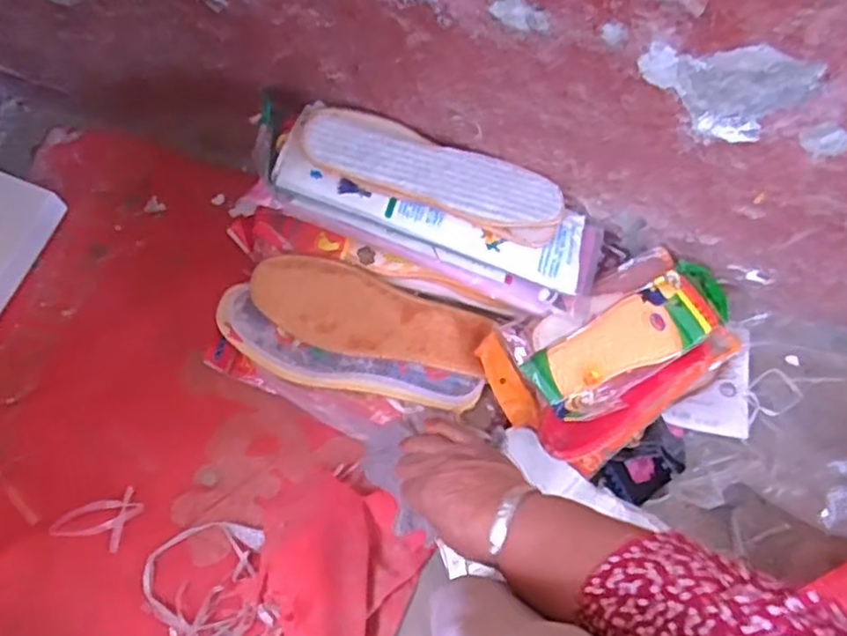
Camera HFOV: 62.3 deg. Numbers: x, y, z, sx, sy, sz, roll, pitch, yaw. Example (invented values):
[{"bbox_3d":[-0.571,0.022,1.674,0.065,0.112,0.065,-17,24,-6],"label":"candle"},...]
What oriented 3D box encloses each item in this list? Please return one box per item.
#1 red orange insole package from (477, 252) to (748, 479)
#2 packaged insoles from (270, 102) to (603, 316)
[{"bbox_3d":[0.181,0.026,0.659,0.234,0.052,0.151,-35,74,-13],"label":"red orange insole package"},{"bbox_3d":[0.024,-0.100,0.631,0.310,0.070,0.109,21,70,-11],"label":"packaged insoles"}]

